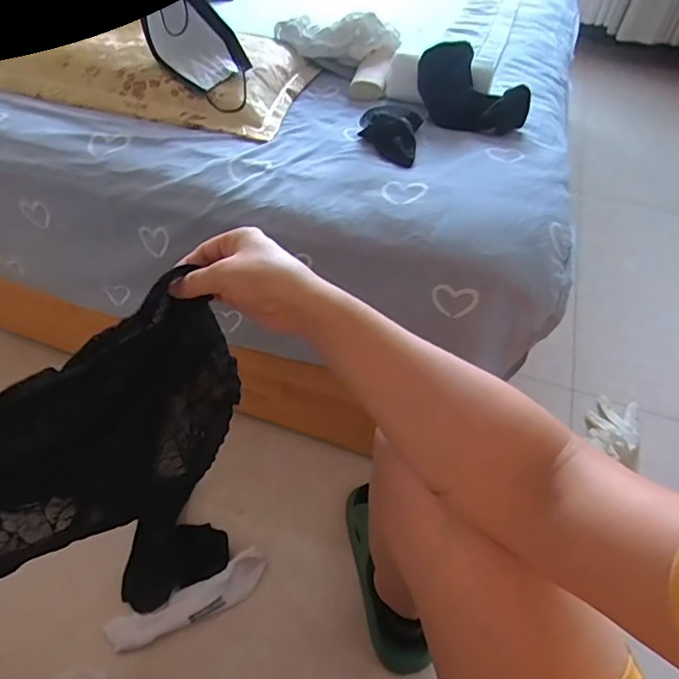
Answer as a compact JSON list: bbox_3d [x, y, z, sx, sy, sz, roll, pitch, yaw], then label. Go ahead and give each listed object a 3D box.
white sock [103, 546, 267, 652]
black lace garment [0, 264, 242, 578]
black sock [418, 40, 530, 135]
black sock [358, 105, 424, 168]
[{"bbox_3d":[-0.204,0.361,0.679,0.213,0.026,0.052,-20,52,-21],"label":"white sock"},{"bbox_3d":[-0.227,0.107,0.425,0.311,0.250,0.051,-30,56,-28],"label":"black lace garment"},{"bbox_3d":[0.173,-0.323,0.646,0.153,0.081,0.043,16,48,11],"label":"black sock"},{"bbox_3d":[0.062,-0.257,0.610,0.072,0.033,0.098,7,47,3],"label":"black sock"}]

